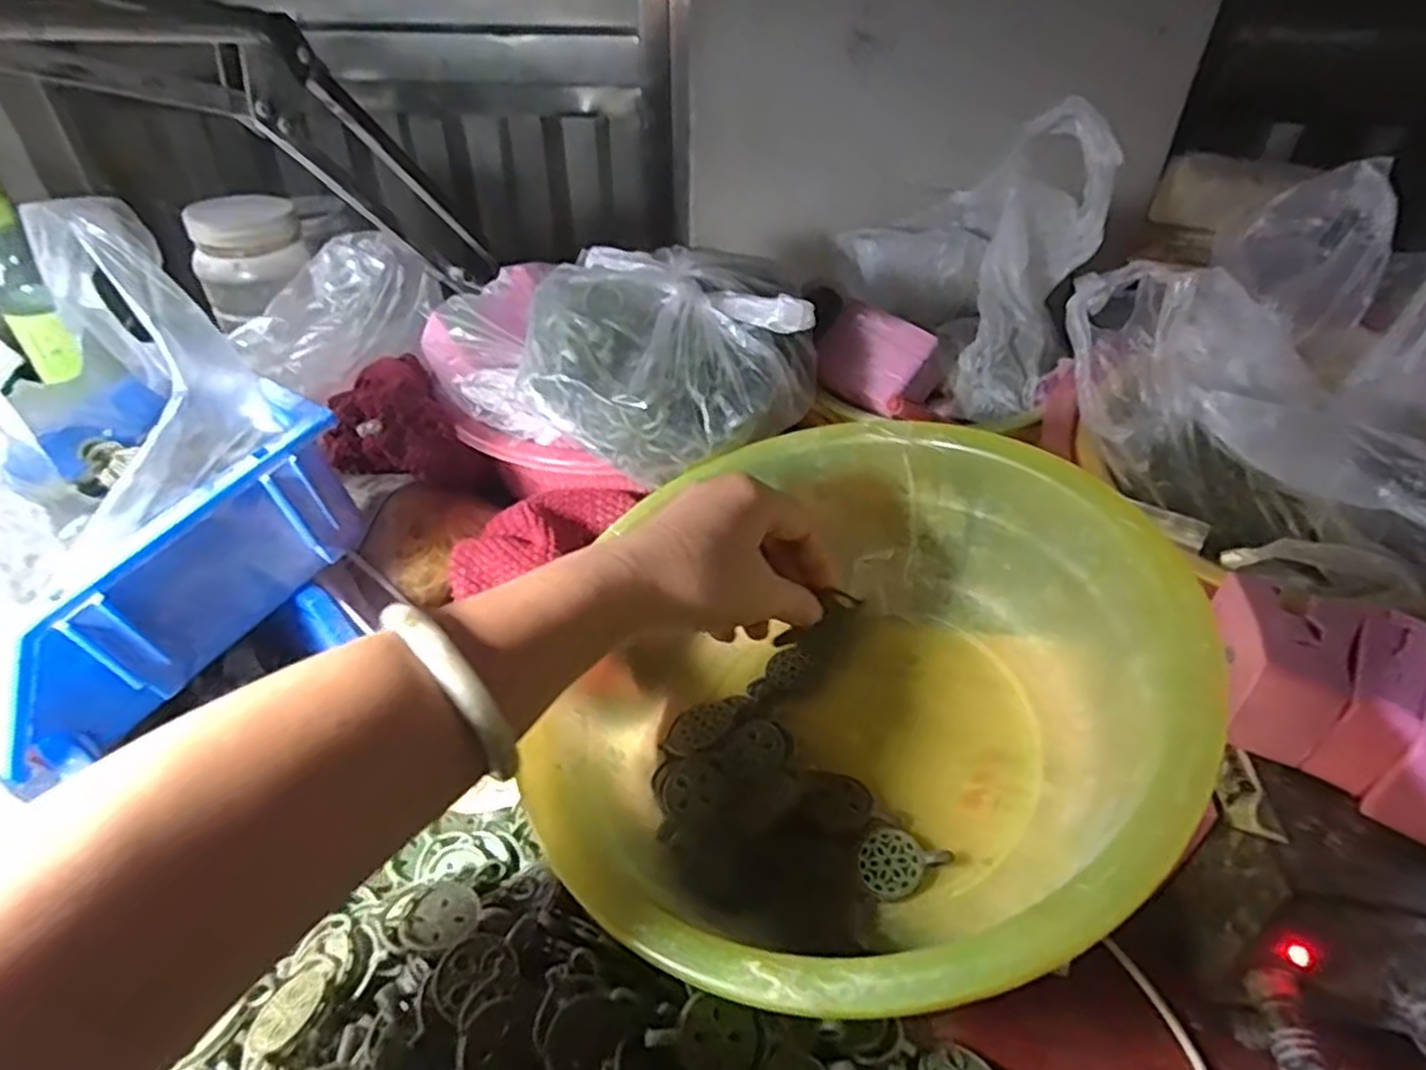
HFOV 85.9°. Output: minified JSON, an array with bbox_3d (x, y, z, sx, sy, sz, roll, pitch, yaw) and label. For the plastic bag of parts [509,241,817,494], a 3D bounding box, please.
[{"bbox_3d":[-0.024,-0.099,0.424,0.153,0.080,0.121,8,41,8],"label":"plastic bag of parts"}]

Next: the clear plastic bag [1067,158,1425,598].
[{"bbox_3d":[0.318,-0.084,0.396,0.184,0.138,0.223,-17,44,-21],"label":"clear plastic bag"}]

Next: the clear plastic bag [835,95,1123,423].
[{"bbox_3d":[0.171,-0.184,0.508,0.148,0.165,0.086,31,48,29],"label":"clear plastic bag"}]

